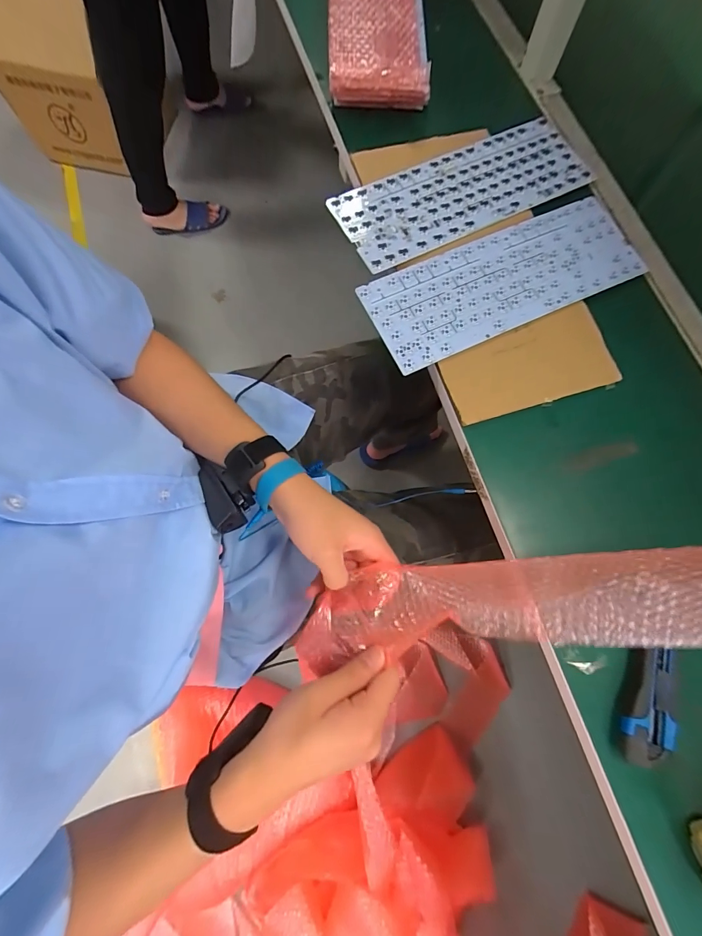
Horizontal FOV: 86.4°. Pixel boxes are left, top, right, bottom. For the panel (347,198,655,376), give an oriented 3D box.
[{"bbox_3d":[0.184,-0.228,0.451,0.340,0.004,0.127,-25,76,-7],"label":"panel"}]

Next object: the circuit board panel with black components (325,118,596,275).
[{"bbox_3d":[0.150,-0.362,0.490,0.344,0.008,0.123,-26,77,-9],"label":"circuit board panel with black components"}]

